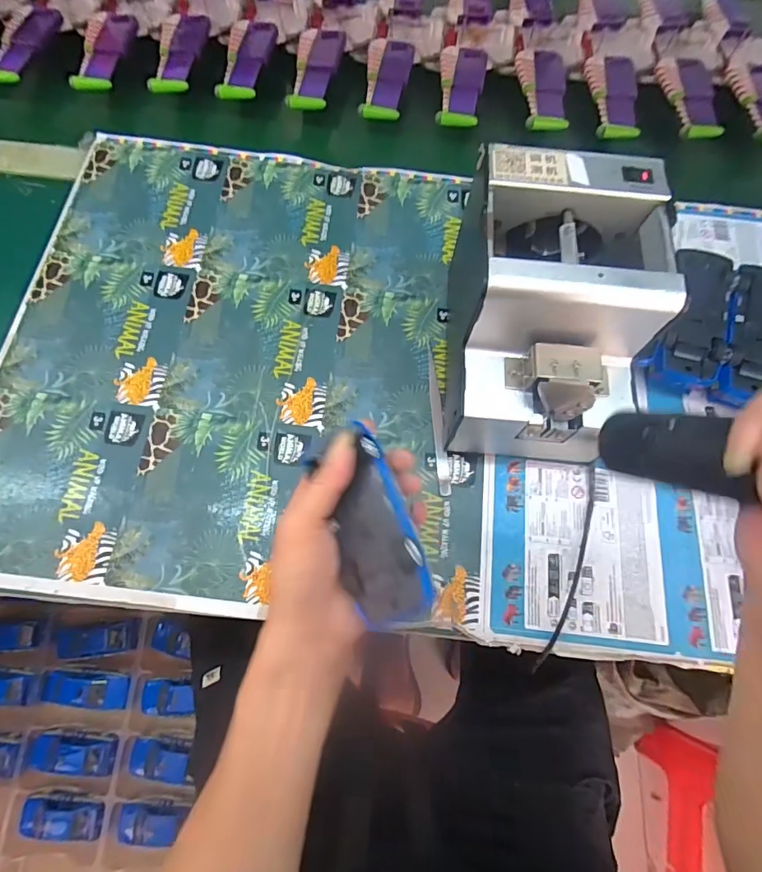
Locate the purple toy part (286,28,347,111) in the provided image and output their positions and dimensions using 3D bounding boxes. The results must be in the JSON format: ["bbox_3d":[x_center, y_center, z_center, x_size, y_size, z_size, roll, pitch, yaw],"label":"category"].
[{"bbox_3d":[-0.070,-0.406,0.513,0.048,0.013,0.122,7,68,0],"label":"purple toy part"}]

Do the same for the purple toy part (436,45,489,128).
[{"bbox_3d":[0.088,-0.386,0.514,0.050,0.013,0.117,9,68,1],"label":"purple toy part"}]

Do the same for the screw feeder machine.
[{"bbox_3d":[0.122,-0.088,0.353,0.122,0.143,0.173,4,70,-1],"label":"screw feeder machine"}]

